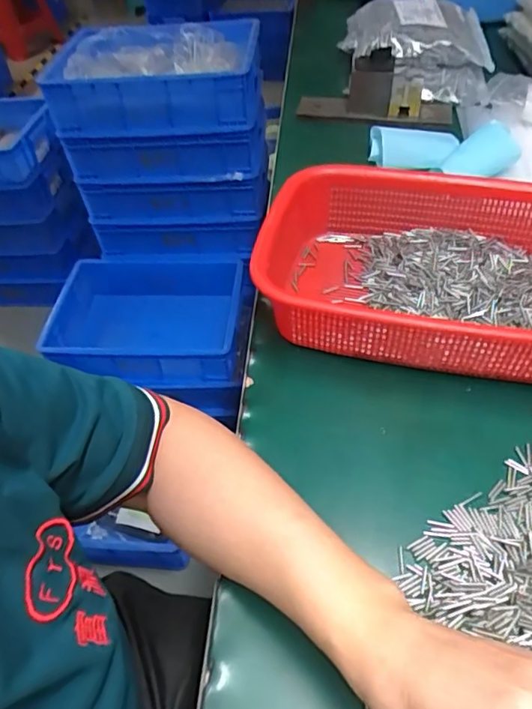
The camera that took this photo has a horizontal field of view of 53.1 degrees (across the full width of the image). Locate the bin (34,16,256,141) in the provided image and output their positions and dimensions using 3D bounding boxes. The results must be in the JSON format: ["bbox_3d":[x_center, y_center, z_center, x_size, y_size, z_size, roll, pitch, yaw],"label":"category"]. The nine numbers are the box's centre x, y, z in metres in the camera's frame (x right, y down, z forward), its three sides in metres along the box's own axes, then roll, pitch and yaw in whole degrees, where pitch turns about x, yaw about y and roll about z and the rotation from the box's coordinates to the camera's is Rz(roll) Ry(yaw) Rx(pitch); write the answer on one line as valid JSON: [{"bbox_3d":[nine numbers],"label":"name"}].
[{"bbox_3d":[-0.222,-0.584,1.120,0.403,0.122,0.279,-2,48,5],"label":"bin"}]

